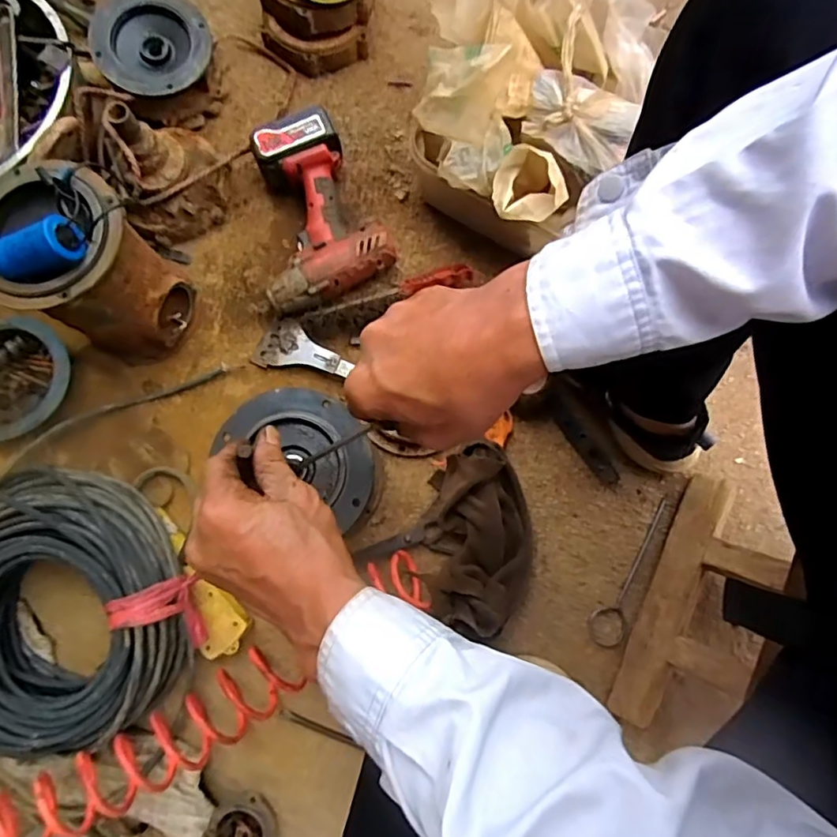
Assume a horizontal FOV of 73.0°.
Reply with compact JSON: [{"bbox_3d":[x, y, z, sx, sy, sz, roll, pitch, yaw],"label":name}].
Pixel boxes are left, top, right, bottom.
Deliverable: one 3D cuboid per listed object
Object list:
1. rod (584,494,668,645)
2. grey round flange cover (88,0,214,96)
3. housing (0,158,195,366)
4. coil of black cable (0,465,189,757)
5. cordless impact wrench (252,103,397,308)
[{"bbox_3d":[0.241,0.174,0.660,0.044,0.005,0.186,21,80,5],"label":"rod"},{"bbox_3d":[-0.325,-0.457,0.693,0.137,0.037,0.130,0,81,0],"label":"grey round flange cover"},{"bbox_3d":[-0.347,-0.157,0.604,0.147,0.223,0.137,19,81,3],"label":"housing"},{"bbox_3d":[-0.371,0.193,0.592,0.248,0.082,0.274,-2,81,0],"label":"coil of black cable"},{"bbox_3d":[-0.143,-0.247,0.693,0.167,0.072,0.217,-23,82,-4],"label":"cordless impact wrench"}]

